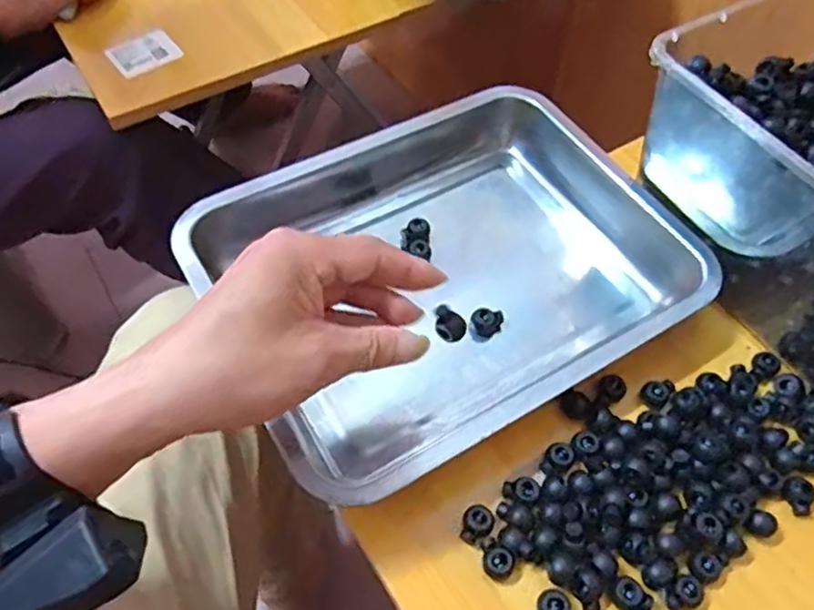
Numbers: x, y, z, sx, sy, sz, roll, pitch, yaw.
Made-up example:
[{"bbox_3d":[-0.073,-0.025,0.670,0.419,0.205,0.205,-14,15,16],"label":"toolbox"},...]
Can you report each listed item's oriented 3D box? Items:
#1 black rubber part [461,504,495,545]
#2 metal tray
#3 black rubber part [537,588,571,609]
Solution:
[{"bbox_3d":[0.040,0.129,0.381,0.017,0.013,0.022,25,59,14],"label":"black rubber part"},{"bbox_3d":[0.034,-0.025,0.466,0.312,0.061,0.243,-27,61,-18],"label":"metal tray"},{"bbox_3d":[0.078,0.166,0.357,0.016,0.016,0.023,21,58,12],"label":"black rubber part"}]

